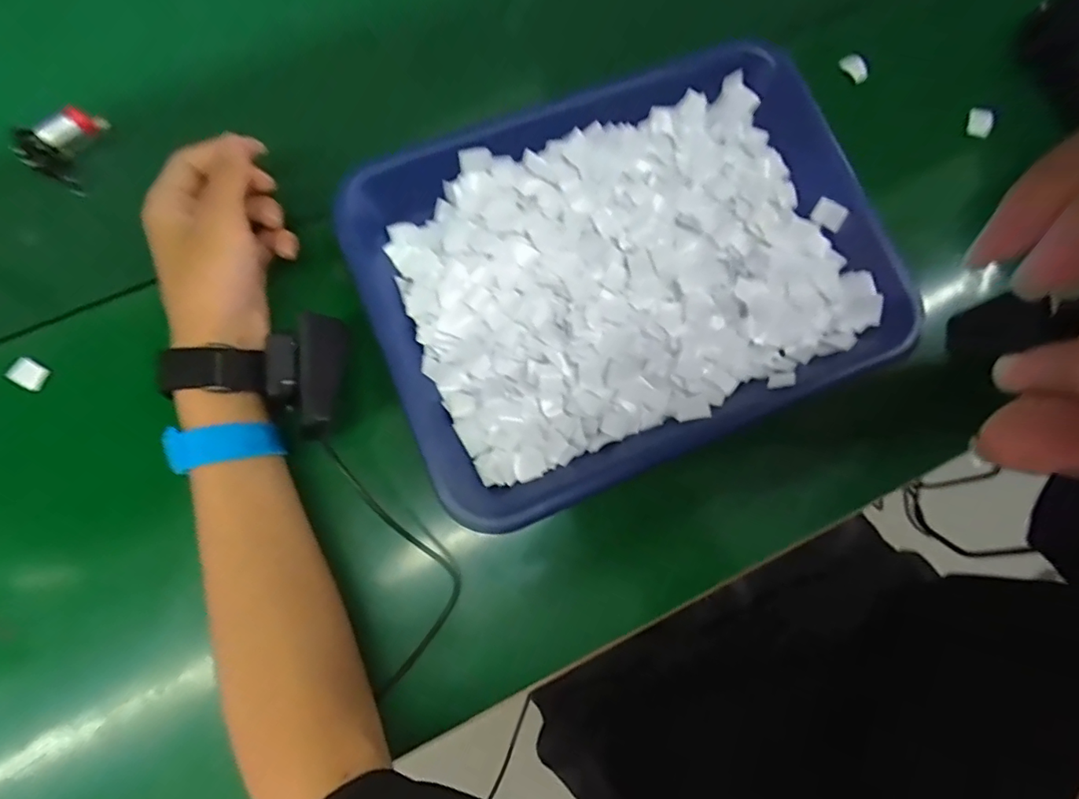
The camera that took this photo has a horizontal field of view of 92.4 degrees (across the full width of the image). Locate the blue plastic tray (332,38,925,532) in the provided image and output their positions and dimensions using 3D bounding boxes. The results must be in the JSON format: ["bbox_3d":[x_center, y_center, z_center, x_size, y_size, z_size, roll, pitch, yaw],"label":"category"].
[{"bbox_3d":[0.064,-0.087,0.346,0.337,0.040,0.243,-22,84,-7],"label":"blue plastic tray"}]

